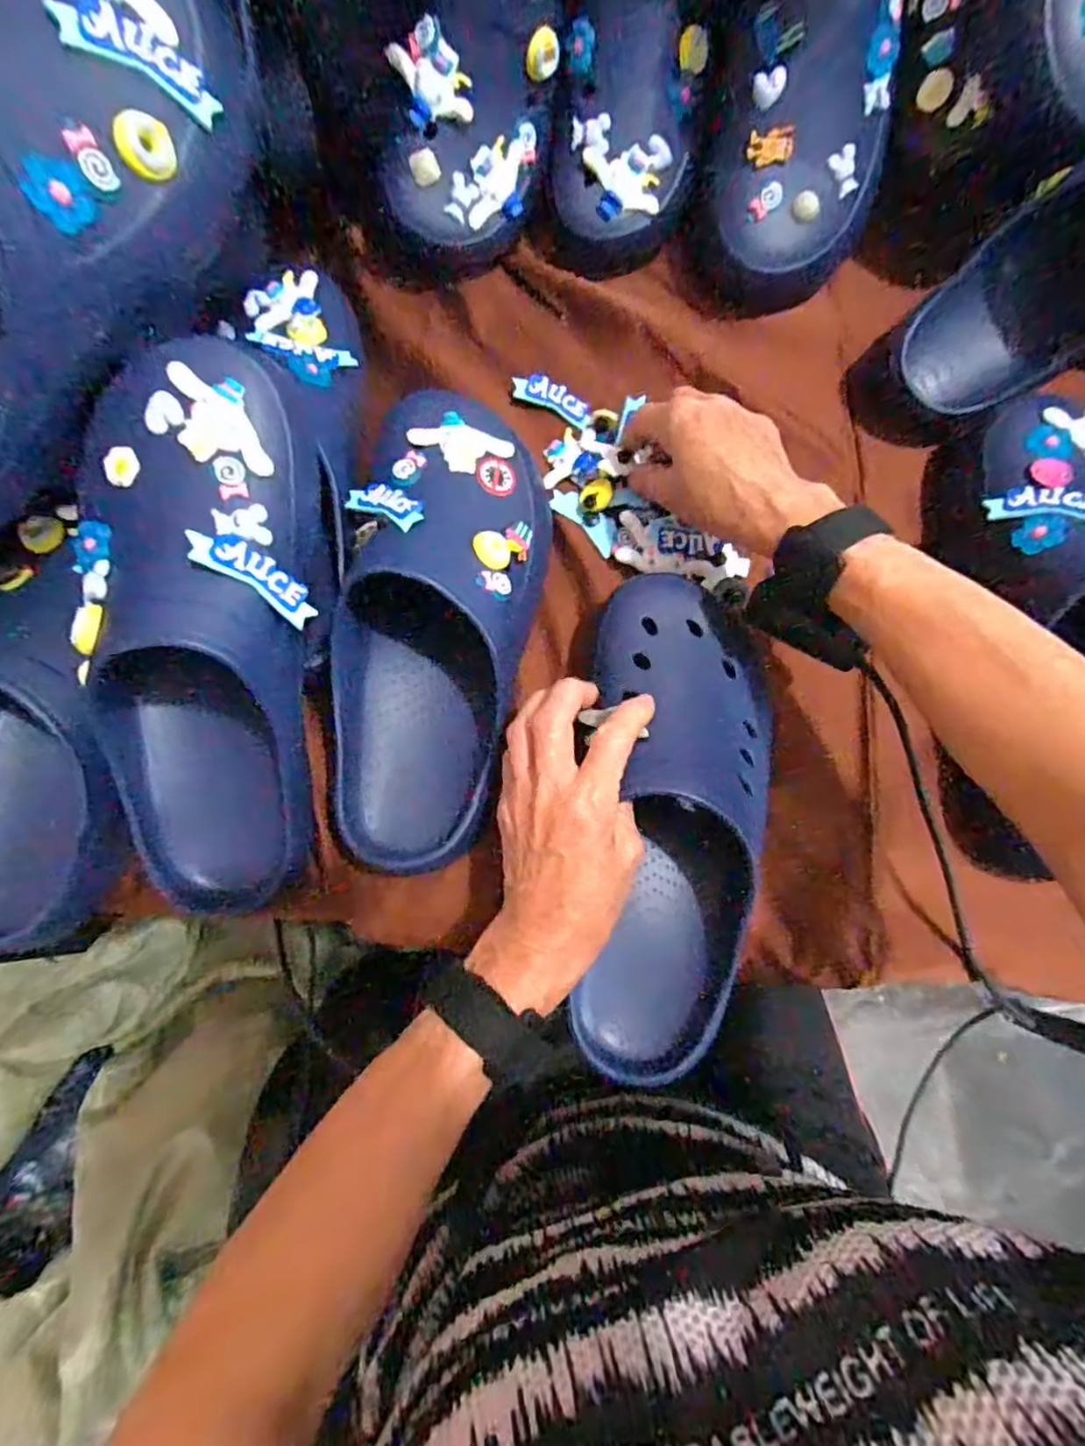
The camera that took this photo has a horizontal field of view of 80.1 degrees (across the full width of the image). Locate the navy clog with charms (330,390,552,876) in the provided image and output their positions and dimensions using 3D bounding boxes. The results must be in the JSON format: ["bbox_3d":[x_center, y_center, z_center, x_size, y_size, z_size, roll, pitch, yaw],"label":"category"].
[{"bbox_3d":[-0.062,-0.082,0.395,0.108,0.087,0.324,4,78,2],"label":"navy clog with charms"}]

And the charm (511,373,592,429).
[{"bbox_3d":[0.009,-0.238,0.471,0.061,0.009,0.023,24,79,6],"label":"charm"}]

